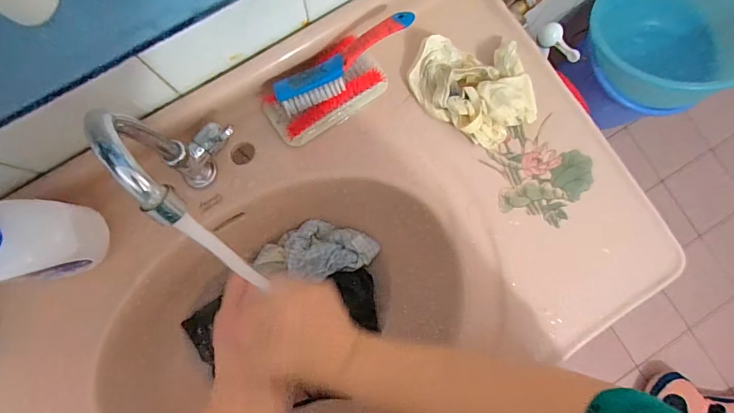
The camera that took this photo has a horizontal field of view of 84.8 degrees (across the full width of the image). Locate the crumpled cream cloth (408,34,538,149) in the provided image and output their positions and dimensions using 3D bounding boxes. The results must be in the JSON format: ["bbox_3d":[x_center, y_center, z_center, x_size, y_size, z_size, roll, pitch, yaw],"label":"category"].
[{"bbox_3d":[0.123,-0.139,0.438,0.142,0.035,0.115,33,83,5],"label":"crumpled cream cloth"}]

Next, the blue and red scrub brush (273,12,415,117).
[{"bbox_3d":[-0.023,-0.147,0.406,0.152,0.032,0.034,-34,82,10],"label":"blue and red scrub brush"}]

